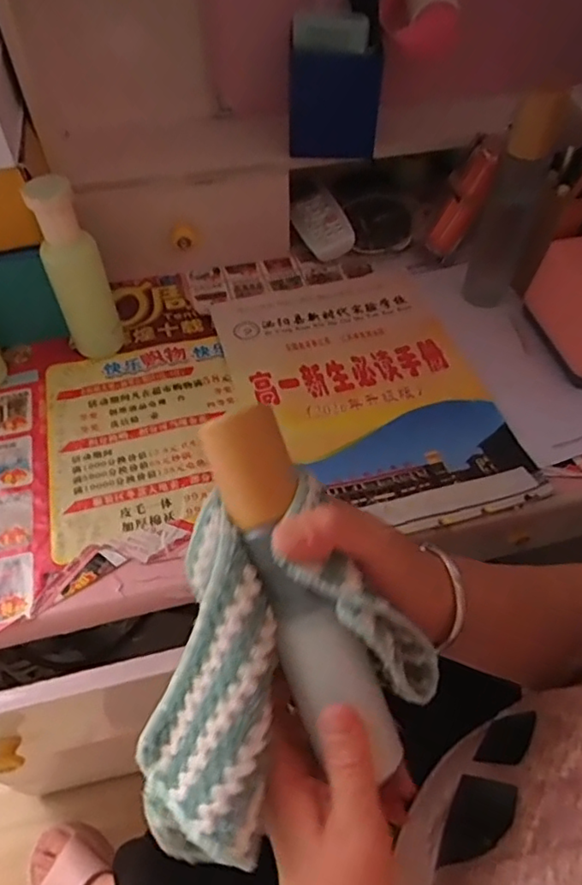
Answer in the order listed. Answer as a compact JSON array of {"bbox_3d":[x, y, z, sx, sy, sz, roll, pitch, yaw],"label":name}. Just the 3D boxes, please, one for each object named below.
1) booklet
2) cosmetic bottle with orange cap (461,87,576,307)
[{"bbox_3d":[0.059,-0.058,0.517,0.203,0.008,0.302,-13,54,-9],"label":"booklet"},{"bbox_3d":[0.193,-0.206,0.505,0.051,0.182,0.048,20,56,15],"label":"cosmetic bottle with orange cap"}]

